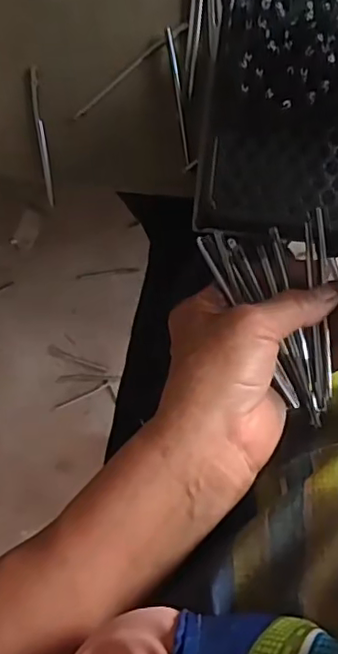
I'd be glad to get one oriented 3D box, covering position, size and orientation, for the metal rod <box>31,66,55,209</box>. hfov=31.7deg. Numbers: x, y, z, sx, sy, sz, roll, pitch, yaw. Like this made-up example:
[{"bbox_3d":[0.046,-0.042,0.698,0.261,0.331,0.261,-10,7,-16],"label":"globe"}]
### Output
[{"bbox_3d":[-0.096,-0.144,0.454,0.007,0.007,0.102,-7,94,5],"label":"metal rod"}]

